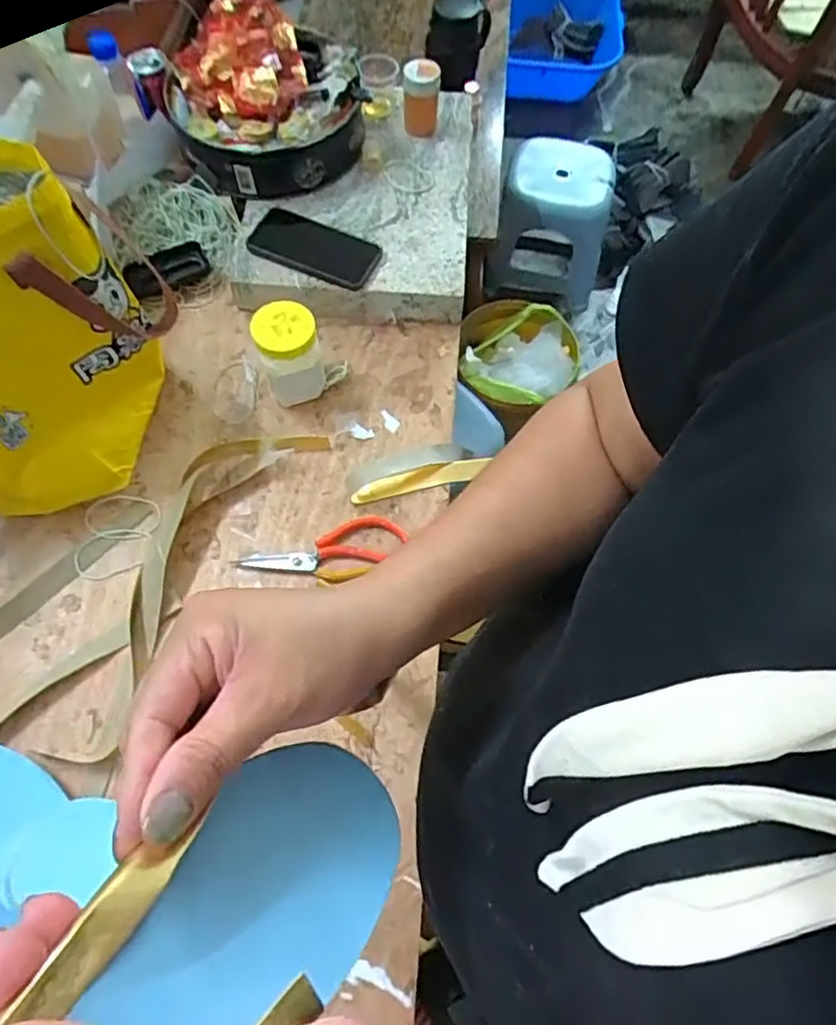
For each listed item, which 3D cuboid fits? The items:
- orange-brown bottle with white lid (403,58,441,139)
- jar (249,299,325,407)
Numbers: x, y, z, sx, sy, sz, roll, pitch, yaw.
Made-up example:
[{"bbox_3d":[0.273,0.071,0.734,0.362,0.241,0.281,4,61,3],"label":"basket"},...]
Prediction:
[{"bbox_3d":[0.005,-0.584,0.910,0.051,0.096,0.052,2,66,-1],"label":"orange-brown bottle with white lid"},{"bbox_3d":[-0.151,-0.186,0.765,0.068,0.109,0.064,1,66,-1],"label":"jar"}]

